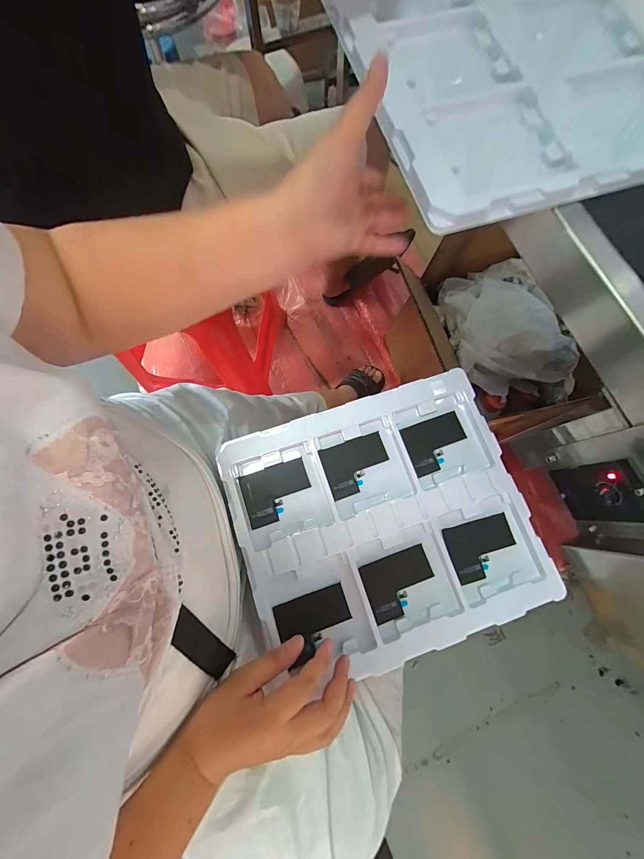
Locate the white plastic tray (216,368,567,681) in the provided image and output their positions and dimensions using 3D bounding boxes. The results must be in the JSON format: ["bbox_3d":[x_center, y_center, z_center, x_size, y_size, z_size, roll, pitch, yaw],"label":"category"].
[{"bbox_3d":[0.069,0.099,0.366,0.306,0.016,0.272,-20,78,-6],"label":"white plastic tray"}]

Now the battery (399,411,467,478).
[{"bbox_3d":[0.138,0.017,0.393,0.073,0.006,0.059,-19,78,-6],"label":"battery"}]

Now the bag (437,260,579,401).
[{"bbox_3d":[0.395,-0.230,0.715,0.209,0.121,0.325,-16,77,-5],"label":"bag"}]

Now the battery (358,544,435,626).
[{"bbox_3d":[0.086,0.168,0.357,0.076,0.004,0.060,-19,78,-6],"label":"battery"}]

